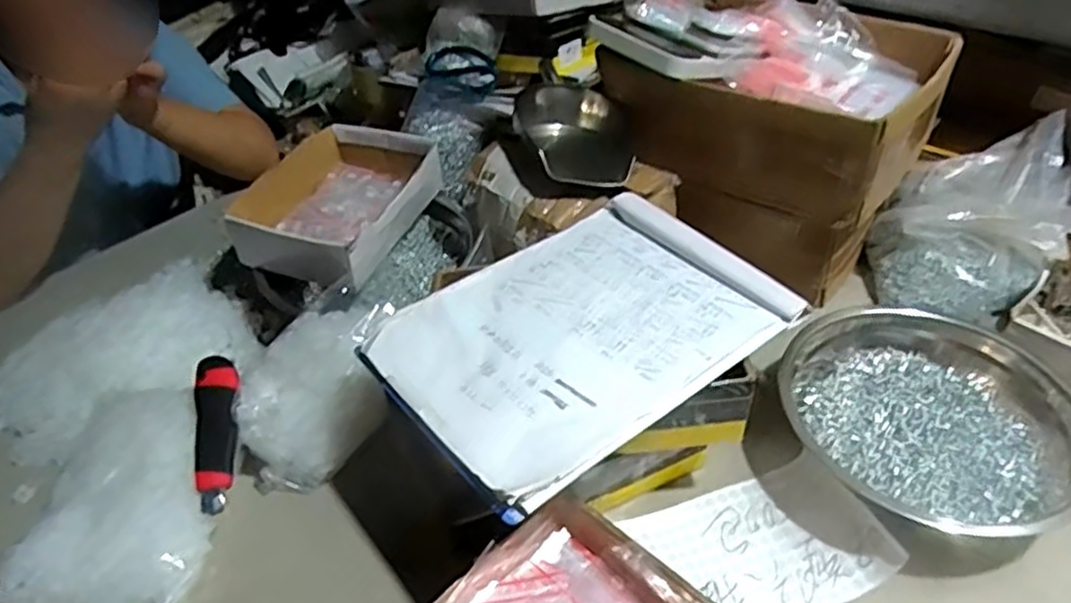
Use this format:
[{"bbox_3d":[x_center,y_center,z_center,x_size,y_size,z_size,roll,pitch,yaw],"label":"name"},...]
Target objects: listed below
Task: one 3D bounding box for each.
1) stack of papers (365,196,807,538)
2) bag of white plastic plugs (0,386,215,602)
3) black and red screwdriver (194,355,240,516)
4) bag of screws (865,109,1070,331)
[{"bbox_3d":[0.038,0.017,0.577,0.308,0.010,0.218,-28,46,-26],"label":"stack of papers"},{"bbox_3d":[-0.354,0.171,0.616,0.164,0.054,0.217,-3,41,1],"label":"bag of white plastic plugs"},{"bbox_3d":[-0.290,0.116,0.645,0.040,0.033,0.160,-11,55,-9],"label":"black and red screwdriver"},{"bbox_3d":[0.483,-0.094,0.783,0.177,0.146,0.203,26,49,30],"label":"bag of screws"}]

